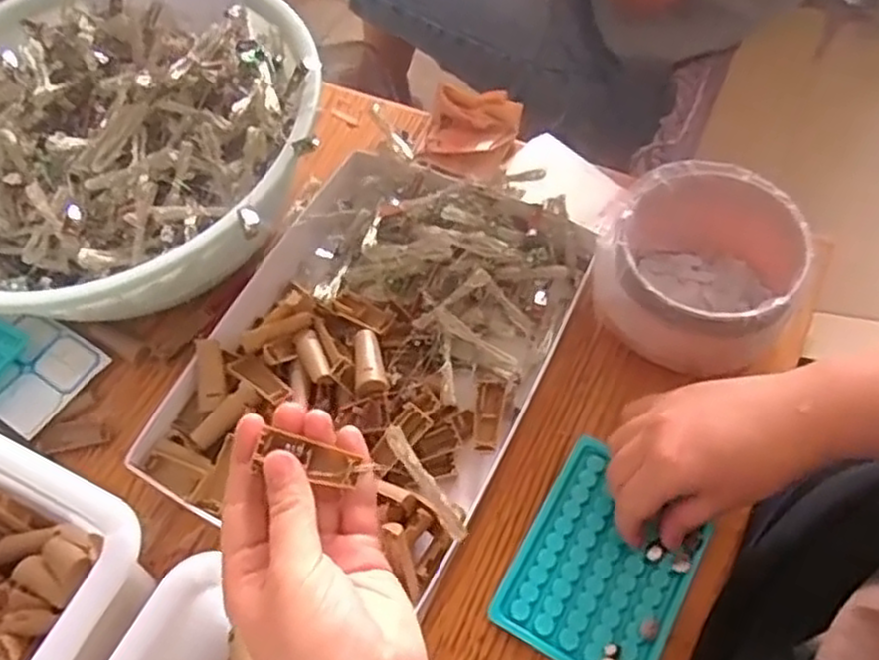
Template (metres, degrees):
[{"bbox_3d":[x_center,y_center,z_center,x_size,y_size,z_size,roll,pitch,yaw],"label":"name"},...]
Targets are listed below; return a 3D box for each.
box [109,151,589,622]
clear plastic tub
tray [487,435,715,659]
[{"bbox_3d":[-0.045,0.006,0.506,0.227,0.046,0.307,23,64,17],"label":"box"},{"bbox_3d":[0.169,-0.041,0.490,0.118,0.077,0.116,-2,59,3],"label":"clear plastic tub"},{"bbox_3d":[0.100,0.140,0.441,0.095,0.007,0.126,26,64,18],"label":"tray"}]

